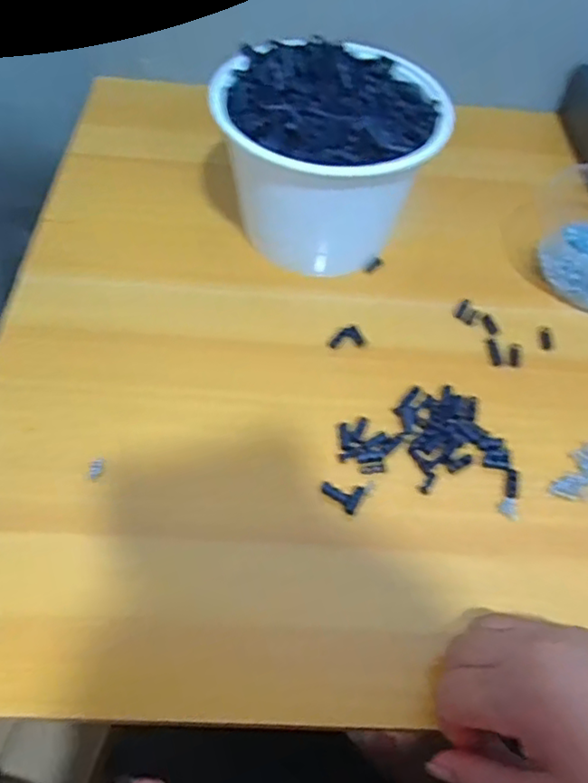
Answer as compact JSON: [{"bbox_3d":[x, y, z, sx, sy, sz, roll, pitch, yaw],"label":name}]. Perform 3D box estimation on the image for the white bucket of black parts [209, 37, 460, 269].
[{"bbox_3d":[0.022,-0.179,0.485,0.156,0.120,0.144,3,56,-4],"label":"white bucket of black parts"}]

